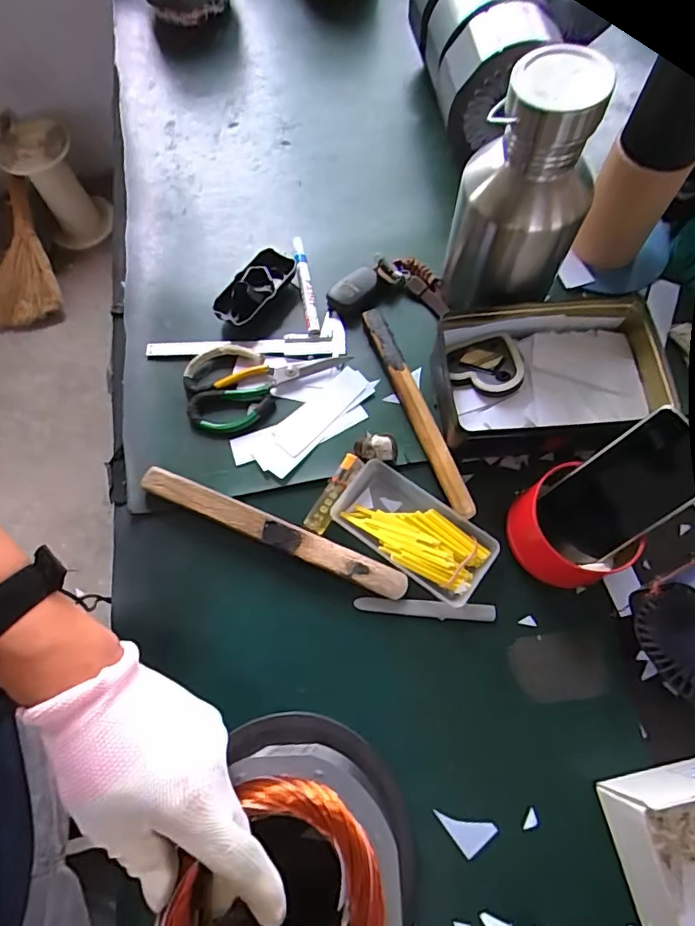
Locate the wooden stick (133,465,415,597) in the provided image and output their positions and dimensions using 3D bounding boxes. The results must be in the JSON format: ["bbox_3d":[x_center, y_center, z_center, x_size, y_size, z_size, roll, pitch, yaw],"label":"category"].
[{"bbox_3d":[-0.075,0.068,0.511,0.276,0.021,0.027,21,71,10],"label":"wooden stick"}]

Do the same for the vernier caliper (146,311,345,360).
[{"bbox_3d":[-0.118,-0.141,0.603,0.227,0.008,0.057,-3,69,1],"label":"vernier caliper"}]

